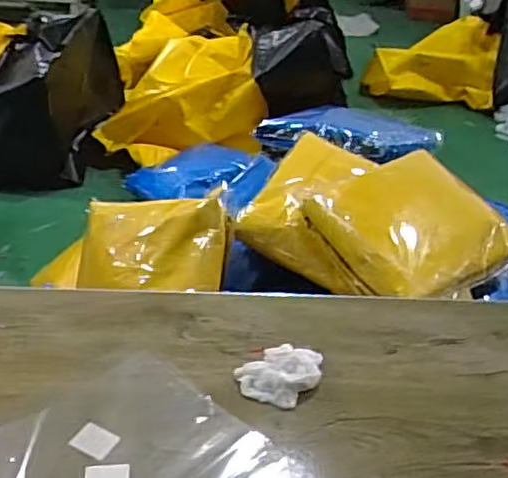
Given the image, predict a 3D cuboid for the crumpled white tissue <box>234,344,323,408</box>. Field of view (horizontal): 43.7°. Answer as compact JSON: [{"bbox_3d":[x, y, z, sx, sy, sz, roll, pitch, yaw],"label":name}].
[{"bbox_3d":[0.030,0.141,0.677,0.090,0.020,0.068,-25,42,-37],"label":"crumpled white tissue"}]

